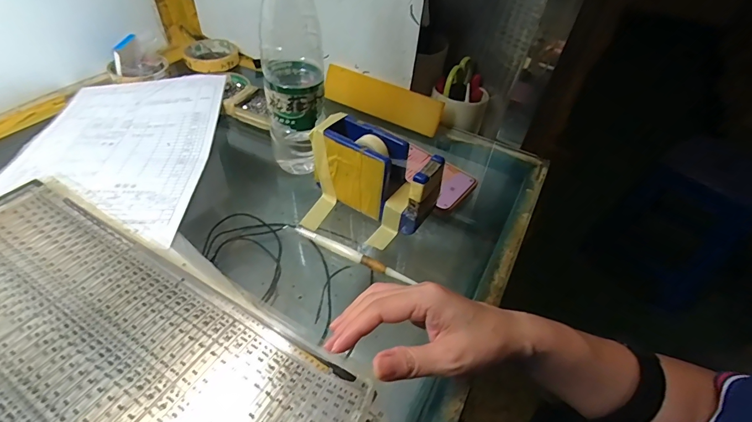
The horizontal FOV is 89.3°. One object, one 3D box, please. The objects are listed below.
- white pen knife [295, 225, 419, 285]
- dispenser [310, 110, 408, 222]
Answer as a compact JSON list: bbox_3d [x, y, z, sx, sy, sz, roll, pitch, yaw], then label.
[{"bbox_3d":[-0.024,0.042,0.372,0.127,0.010,0.010,23,48,17],"label":"white pen knife"},{"bbox_3d":[-0.015,-0.049,0.405,0.103,0.077,0.048,26,49,20],"label":"dispenser"}]

